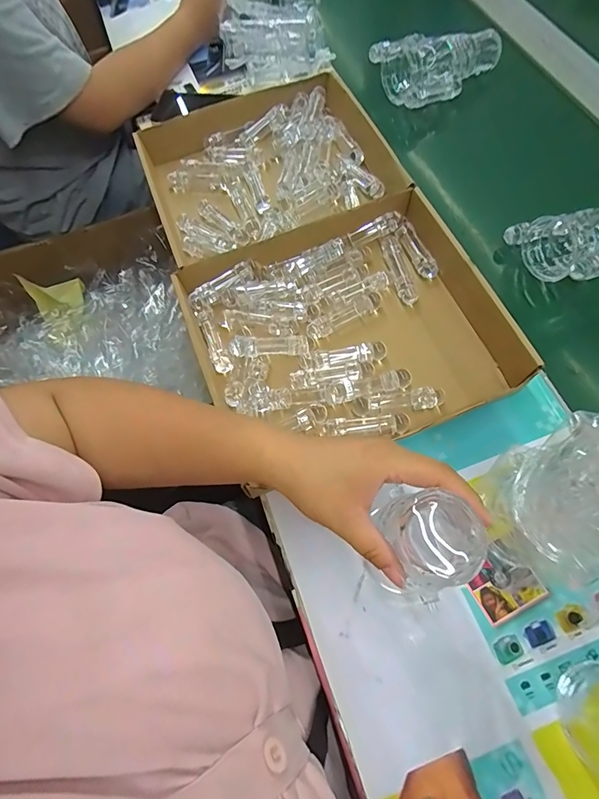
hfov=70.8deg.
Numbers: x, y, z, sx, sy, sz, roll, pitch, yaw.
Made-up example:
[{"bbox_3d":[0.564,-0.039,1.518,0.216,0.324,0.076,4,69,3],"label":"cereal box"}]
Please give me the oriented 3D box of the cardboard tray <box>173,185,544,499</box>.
[{"bbox_3d":[0.055,-0.079,0.480,0.334,0.053,0.272,-20,68,-4],"label":"cardboard tray"}]

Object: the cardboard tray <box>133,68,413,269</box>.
[{"bbox_3d":[-0.042,-0.316,0.599,0.326,0.075,0.287,-24,68,-6],"label":"cardboard tray"}]

